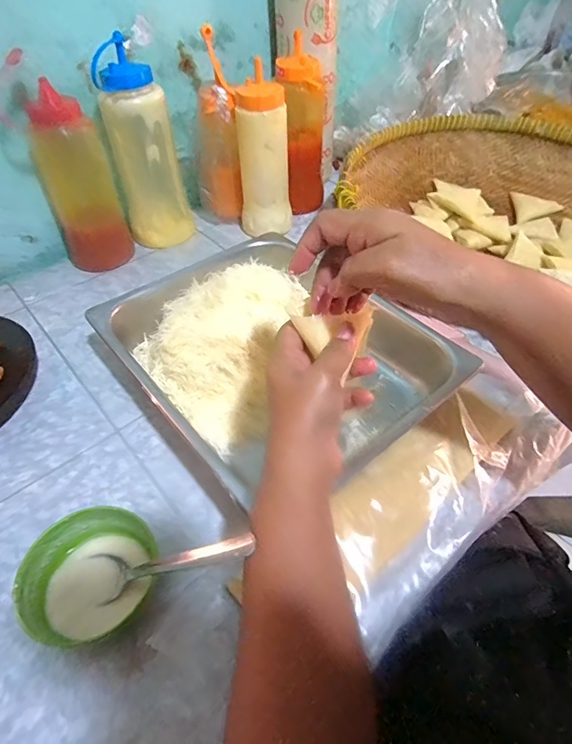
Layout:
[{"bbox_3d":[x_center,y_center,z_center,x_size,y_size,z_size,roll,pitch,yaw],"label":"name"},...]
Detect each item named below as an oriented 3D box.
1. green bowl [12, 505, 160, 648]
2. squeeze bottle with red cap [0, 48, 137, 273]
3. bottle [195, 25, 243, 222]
[{"bbox_3d":[-0.143,0.149,0.340,0.088,0.042,0.081,0,47,1],"label":"green bowl"},{"bbox_3d":[-0.268,-0.241,0.587,0.071,0.220,0.075,11,48,11],"label":"squeeze bottle with red cap"},{"bbox_3d":[-0.101,-0.332,0.662,0.073,0.222,0.061,5,47,5],"label":"bottle"}]

